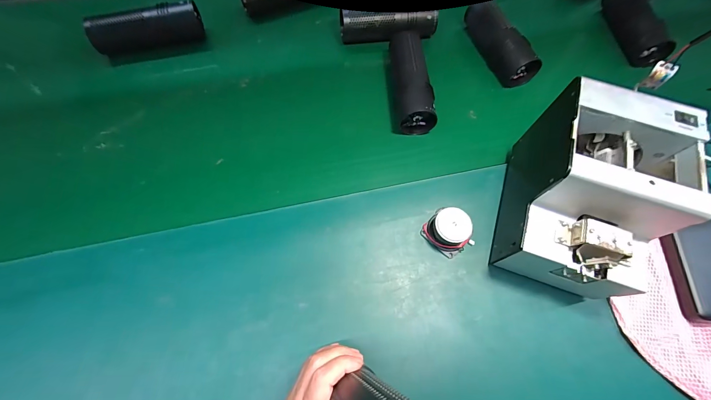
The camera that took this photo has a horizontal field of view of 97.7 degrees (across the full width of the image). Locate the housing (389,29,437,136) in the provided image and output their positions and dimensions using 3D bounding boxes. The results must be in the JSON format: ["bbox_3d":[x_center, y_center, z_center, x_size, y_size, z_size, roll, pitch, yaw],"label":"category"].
[{"bbox_3d":[0.082,-0.182,0.473,0.053,0.060,0.162,-4,65,-3],"label":"housing"}]

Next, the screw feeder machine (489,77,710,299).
[{"bbox_3d":[0.249,-0.002,0.339,0.119,0.151,0.167,18,66,6],"label":"screw feeder machine"}]

